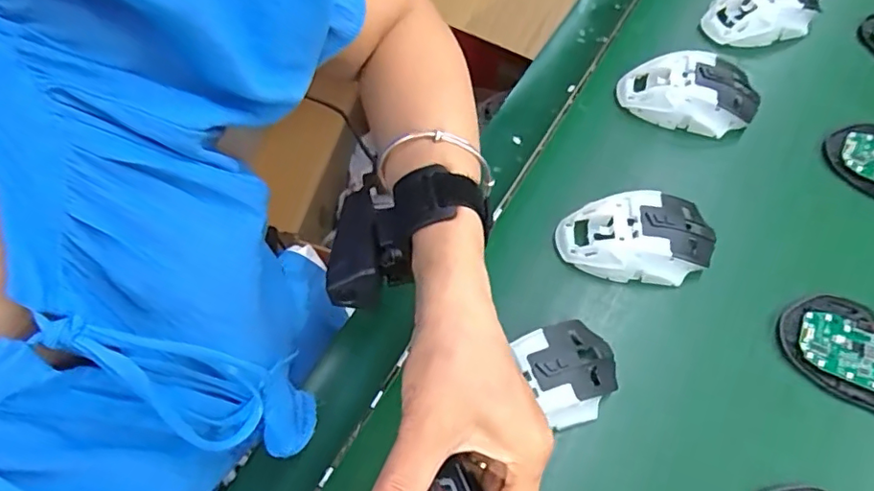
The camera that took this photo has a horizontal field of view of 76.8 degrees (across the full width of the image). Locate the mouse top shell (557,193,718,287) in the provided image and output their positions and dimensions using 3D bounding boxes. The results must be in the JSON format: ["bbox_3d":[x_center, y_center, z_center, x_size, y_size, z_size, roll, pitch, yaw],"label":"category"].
[{"bbox_3d":[0.154,-0.005,0.429,0.115,0.038,0.065,-2,62,-1],"label":"mouse top shell"}]

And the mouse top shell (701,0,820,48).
[{"bbox_3d":[0.326,-0.234,0.547,0.111,0.038,0.068,-17,63,-9],"label":"mouse top shell"}]

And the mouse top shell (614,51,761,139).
[{"bbox_3d":[0.223,-0.136,0.490,0.118,0.038,0.065,14,63,7],"label":"mouse top shell"}]

